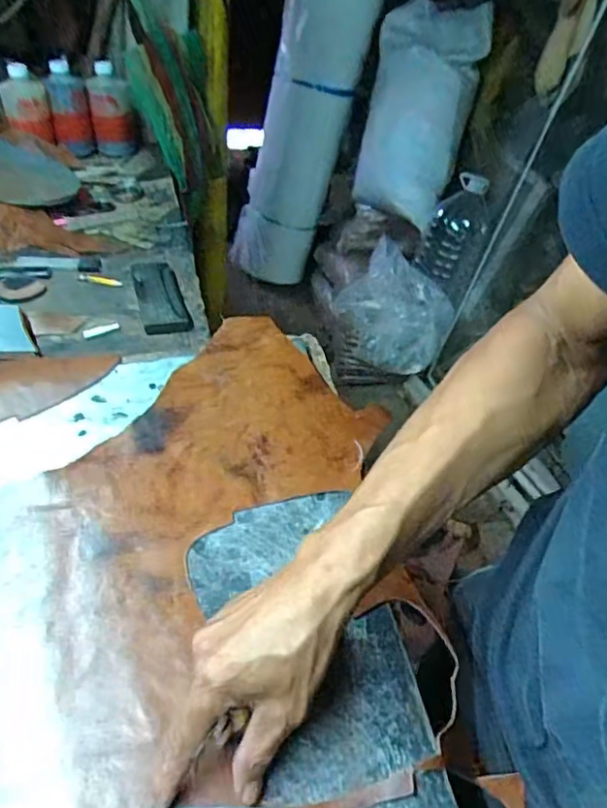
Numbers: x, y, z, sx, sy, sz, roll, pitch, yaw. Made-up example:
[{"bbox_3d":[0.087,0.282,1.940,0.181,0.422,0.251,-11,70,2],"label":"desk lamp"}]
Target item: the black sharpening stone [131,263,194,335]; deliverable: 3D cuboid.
[{"bbox_3d":[-0.183,-0.141,0.748,0.056,0.011,0.167,-11,45,-16],"label":"black sharpening stone"}]

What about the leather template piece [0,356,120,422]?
[{"bbox_3d":[-0.277,-0.023,0.597,0.161,0.011,0.101,-14,40,-13],"label":"leather template piece"}]

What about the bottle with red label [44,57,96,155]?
[{"bbox_3d":[-0.417,-0.523,1.048,0.067,0.146,0.054,-14,48,-23],"label":"bottle with red label"}]

